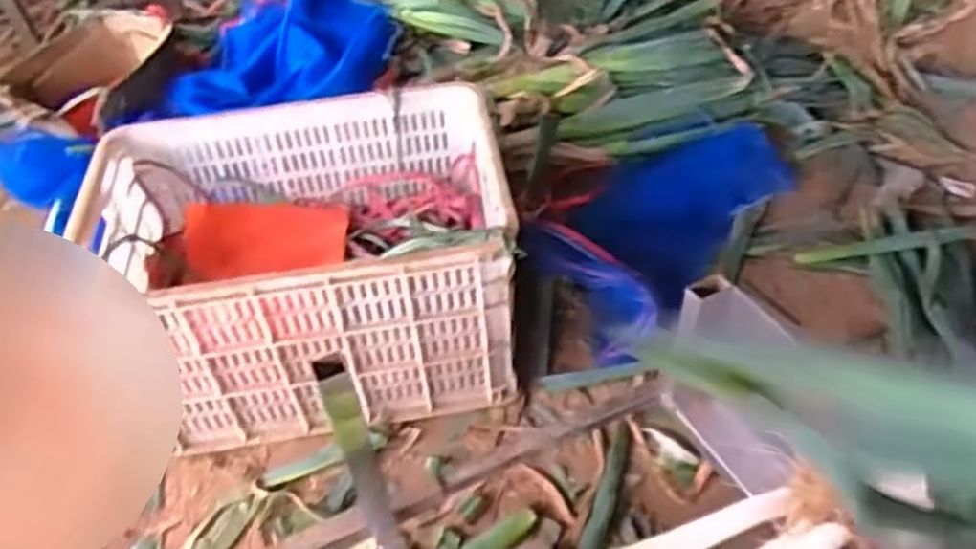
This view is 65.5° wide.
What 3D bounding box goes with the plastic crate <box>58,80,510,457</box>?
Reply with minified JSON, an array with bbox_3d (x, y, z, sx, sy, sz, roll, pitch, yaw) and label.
[{"bbox_3d":[-0.237,-0.013,1.040,0.506,0.305,0.356,-7,43,-4],"label":"plastic crate"}]

